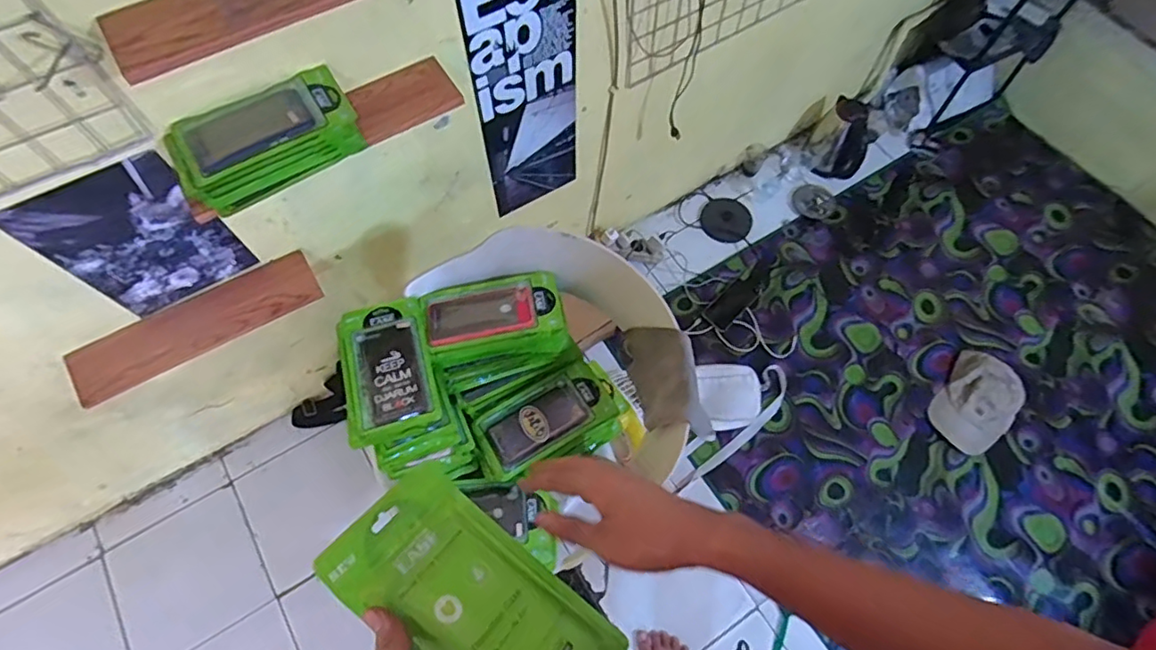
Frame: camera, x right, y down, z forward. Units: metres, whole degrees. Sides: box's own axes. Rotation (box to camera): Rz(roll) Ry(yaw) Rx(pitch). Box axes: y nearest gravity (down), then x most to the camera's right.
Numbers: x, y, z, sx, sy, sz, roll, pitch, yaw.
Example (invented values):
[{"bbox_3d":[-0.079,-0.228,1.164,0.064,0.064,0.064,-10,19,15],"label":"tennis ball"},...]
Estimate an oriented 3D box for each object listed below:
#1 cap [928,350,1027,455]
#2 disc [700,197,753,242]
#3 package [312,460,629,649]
[{"bbox_3d":[1.018,0.193,1.492,0.263,0.069,0.183,-40,72,-17],"label":"cap"},{"bbox_3d":[0.440,-0.314,1.750,0.153,0.020,0.149,1,65,-1],"label":"disc"},{"bbox_3d":[-0.071,0.200,0.422,0.208,0.009,0.110,38,45,10],"label":"package"}]

